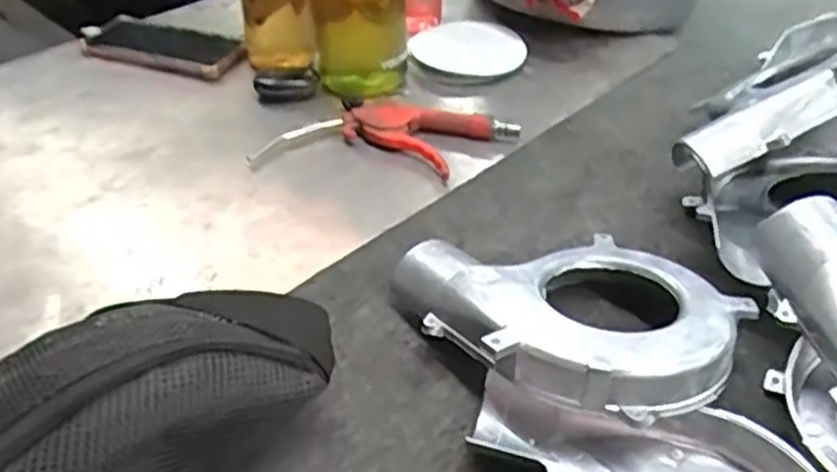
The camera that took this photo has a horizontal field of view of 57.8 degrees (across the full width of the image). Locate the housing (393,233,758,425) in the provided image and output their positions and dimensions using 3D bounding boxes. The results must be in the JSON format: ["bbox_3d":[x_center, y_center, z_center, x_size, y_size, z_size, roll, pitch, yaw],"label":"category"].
[{"bbox_3d":[0.095,0.046,0.468,0.159,0.059,0.177,-19,44,-22],"label":"housing"}]

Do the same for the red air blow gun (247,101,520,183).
[{"bbox_3d":[-0.025,-0.093,0.669,0.215,0.023,0.113,8,41,9],"label":"red air blow gun"}]

